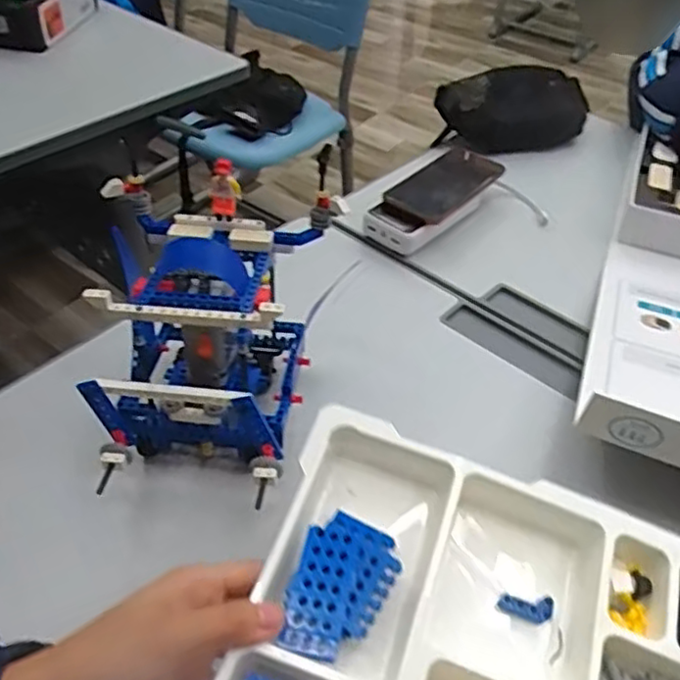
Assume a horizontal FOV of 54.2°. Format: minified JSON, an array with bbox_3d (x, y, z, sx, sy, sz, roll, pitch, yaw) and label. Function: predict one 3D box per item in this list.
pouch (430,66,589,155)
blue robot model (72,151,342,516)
[{"bbox_3d":[0.249,-0.329,0.947,0.251,0.081,0.091,-10,47,-12],"label":"pouch"},{"bbox_3d":[-0.096,0.003,0.515,0.176,0.165,0.193,3,45,1],"label":"blue robot model"}]

